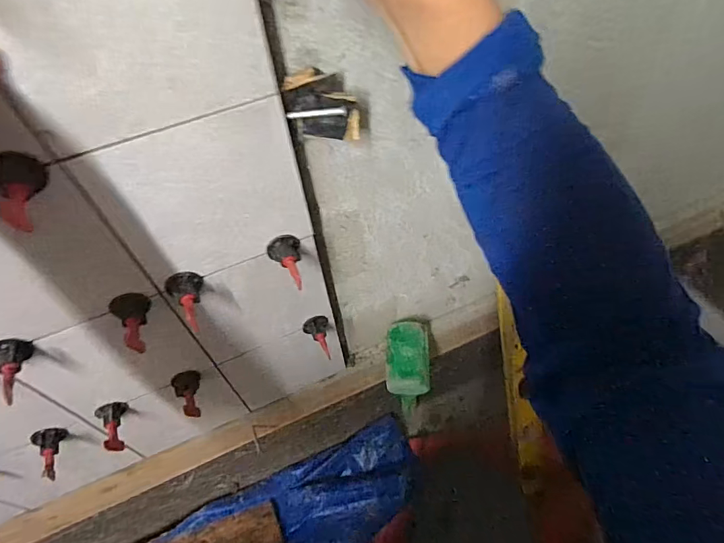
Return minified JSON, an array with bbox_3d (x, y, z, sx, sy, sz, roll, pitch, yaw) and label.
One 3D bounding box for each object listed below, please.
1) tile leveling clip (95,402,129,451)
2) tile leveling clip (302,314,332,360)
[{"bbox_3d":[-0.274,0.172,0.492,0.028,0.028,0.051,-14,66,-6],"label":"tile leveling clip"},{"bbox_3d":[-0.050,0.079,0.536,0.030,0.028,0.047,-17,54,-8],"label":"tile leveling clip"}]

